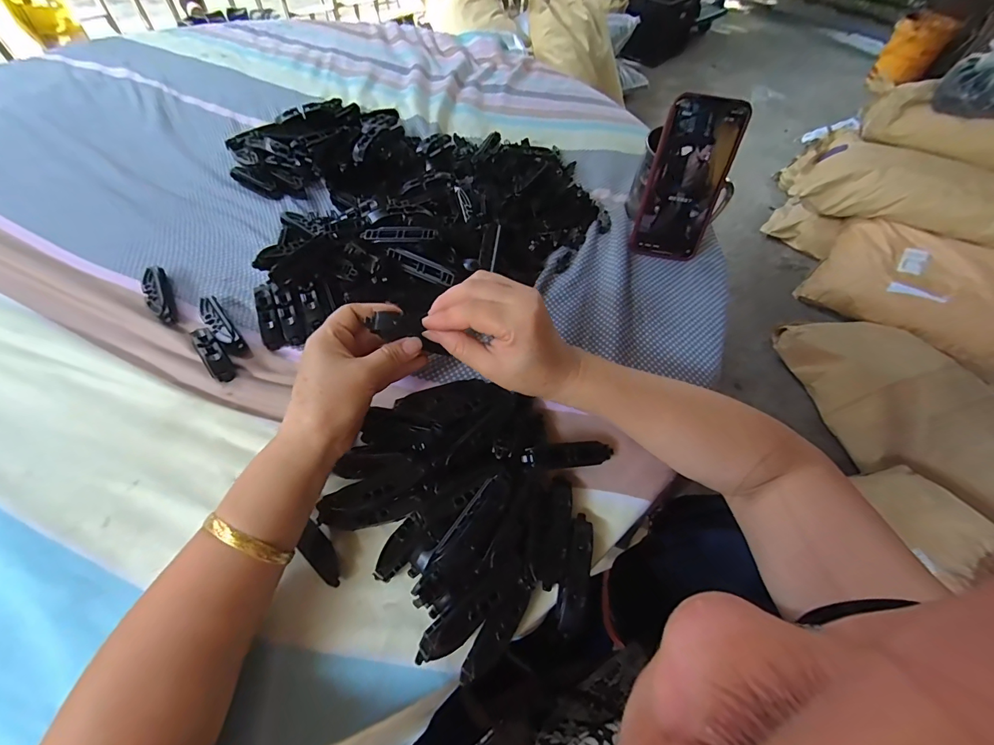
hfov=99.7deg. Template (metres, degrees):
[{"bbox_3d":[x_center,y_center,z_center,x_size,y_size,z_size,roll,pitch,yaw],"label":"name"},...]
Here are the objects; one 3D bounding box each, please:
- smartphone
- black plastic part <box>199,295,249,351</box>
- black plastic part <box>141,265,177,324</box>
[{"bbox_3d":[0.200,-0.200,0.444,0.075,0.154,0.014,10,36,2],"label":"smartphone"},{"bbox_3d":[-0.263,-0.046,0.399,0.019,0.020,0.082,-35,67,-23],"label":"black plastic part"},{"bbox_3d":[-0.334,-0.075,0.413,0.019,0.019,0.081,-26,63,-19],"label":"black plastic part"}]

